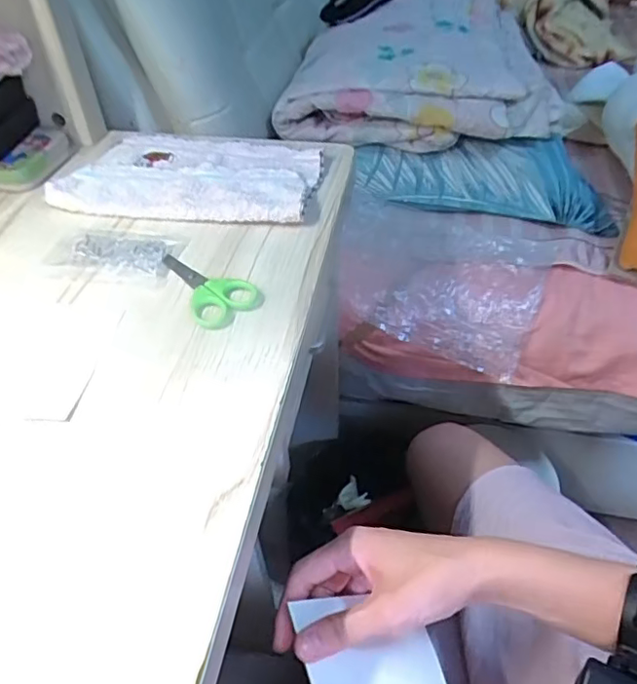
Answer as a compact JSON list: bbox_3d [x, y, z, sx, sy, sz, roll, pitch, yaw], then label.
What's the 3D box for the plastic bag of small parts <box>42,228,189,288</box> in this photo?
[{"bbox_3d":[-0.165,-0.074,0.448,0.108,0.012,0.062,9,47,9],"label":"plastic bag of small parts"}]

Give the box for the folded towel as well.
[{"bbox_3d":[-0.115,-0.164,0.529,0.228,0.017,0.151,6,47,6],"label":"folded towel"}]

